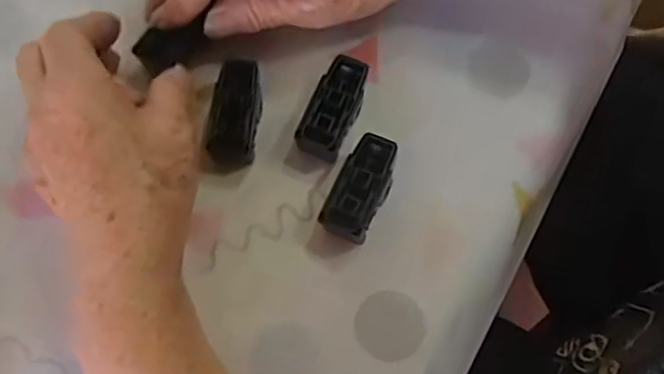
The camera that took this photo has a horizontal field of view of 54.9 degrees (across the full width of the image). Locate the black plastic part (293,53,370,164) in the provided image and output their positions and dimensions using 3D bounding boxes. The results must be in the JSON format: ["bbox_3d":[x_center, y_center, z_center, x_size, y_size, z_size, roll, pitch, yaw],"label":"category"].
[{"bbox_3d":[0.001,-0.039,0.324,0.023,0.019,0.051,23,76,7],"label":"black plastic part"}]

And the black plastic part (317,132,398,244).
[{"bbox_3d":[0.014,0.002,0.310,0.024,0.024,0.052,23,76,7],"label":"black plastic part"}]

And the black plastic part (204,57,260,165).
[{"bbox_3d":[-0.048,-0.036,0.324,0.023,0.019,0.055,5,74,2],"label":"black plastic part"}]

